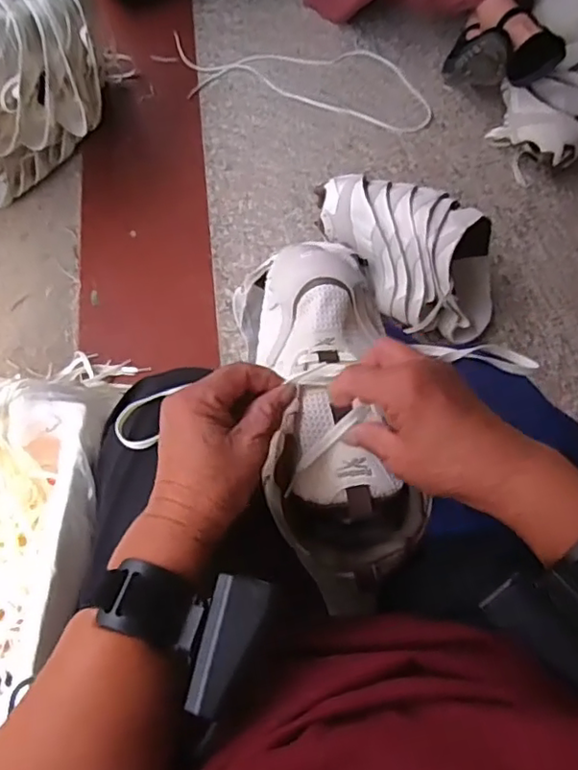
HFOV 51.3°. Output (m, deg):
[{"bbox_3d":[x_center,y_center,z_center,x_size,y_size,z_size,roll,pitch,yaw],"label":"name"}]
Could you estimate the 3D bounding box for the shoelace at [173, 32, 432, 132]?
[{"bbox_3d":[0.024,-0.604,1.179,0.515,0.010,0.189,8,70,0],"label":"shoelace"}]

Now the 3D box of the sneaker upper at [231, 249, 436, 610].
[{"bbox_3d":[0.032,0.018,0.458,0.111,0.062,0.278,-7,70,-5],"label":"sneaker upper"}]

